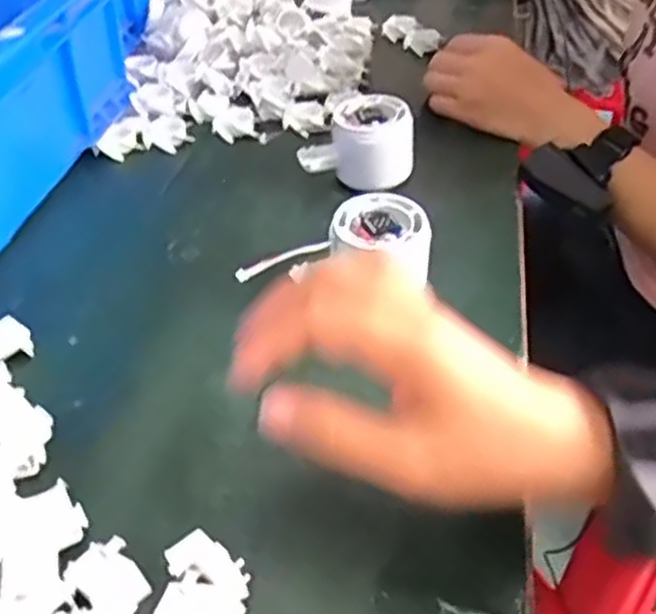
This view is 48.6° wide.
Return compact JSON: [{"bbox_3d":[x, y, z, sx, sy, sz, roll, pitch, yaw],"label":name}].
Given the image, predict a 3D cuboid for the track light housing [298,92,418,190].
[{"bbox_3d":[0.024,-0.124,0.535,0.080,0.049,0.051,8,42,7],"label":"track light housing"}]

